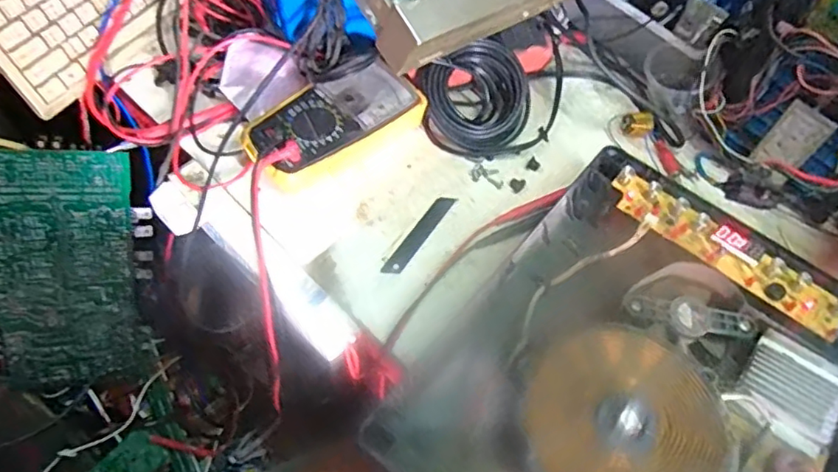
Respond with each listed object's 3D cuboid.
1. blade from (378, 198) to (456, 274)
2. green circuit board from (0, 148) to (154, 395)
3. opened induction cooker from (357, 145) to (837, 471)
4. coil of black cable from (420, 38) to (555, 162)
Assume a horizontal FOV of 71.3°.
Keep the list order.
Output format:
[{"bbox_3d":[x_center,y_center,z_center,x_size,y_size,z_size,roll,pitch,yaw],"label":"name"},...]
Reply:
[{"bbox_3d":[0.001,-0.003,0.523,0.016,0.004,0.099,31,61,15],"label":"blade"},{"bbox_3d":[-0.441,0.062,0.734,0.166,0.376,0.015,-4,36,-22],"label":"green circuit board"},{"bbox_3d":[0.164,0.110,0.426,0.269,0.048,0.332,38,62,18],"label":"opened induction cooker"},{"bbox_3d":[0.063,-0.131,0.570,0.102,0.068,0.099,2,58,-3],"label":"coil of black cable"}]

